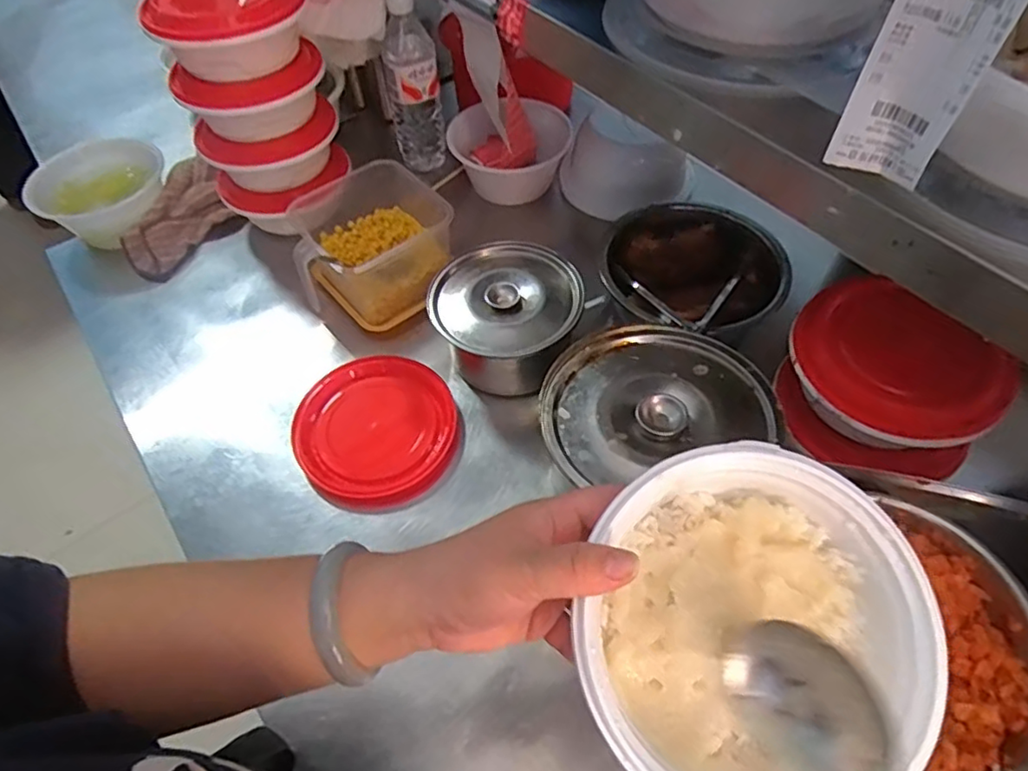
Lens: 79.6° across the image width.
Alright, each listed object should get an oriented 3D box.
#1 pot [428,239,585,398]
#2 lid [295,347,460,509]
[{"bbox_3d":[-0.007,-0.071,0.653,0.147,0.087,0.144,-1,56,2],"label":"pot"},{"bbox_3d":[-0.144,0.038,0.635,0.158,0.021,0.166,-1,56,2],"label":"lid"}]

